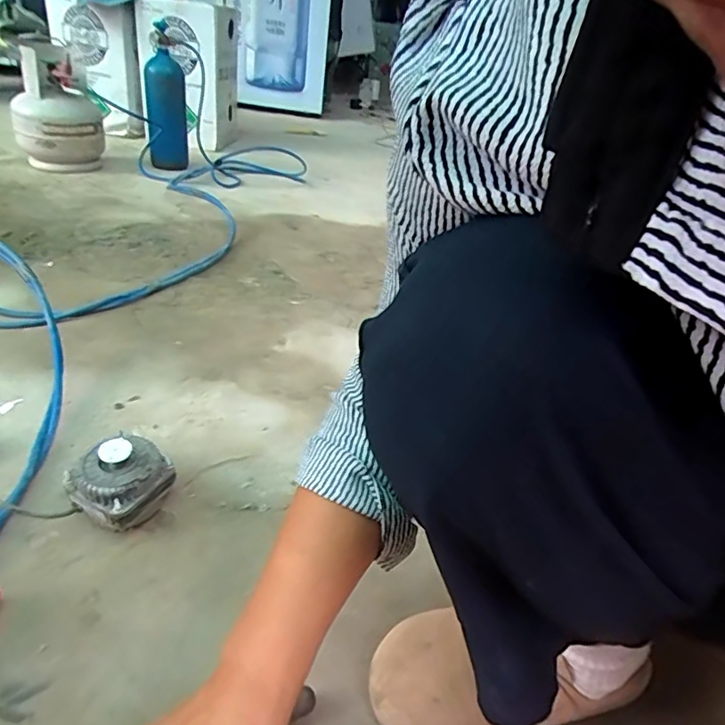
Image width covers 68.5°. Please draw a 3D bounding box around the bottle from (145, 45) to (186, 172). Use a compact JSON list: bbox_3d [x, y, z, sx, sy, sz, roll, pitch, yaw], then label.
[{"bbox_3d":[-0.555,-0.702,1.495,0.099,0.326,0.097,-1,6,-11],"label":"bottle"}]

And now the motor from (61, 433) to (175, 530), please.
[{"bbox_3d":[-0.247,0.122,0.547,0.076,0.084,0.082,22,35,21],"label":"motor"}]

